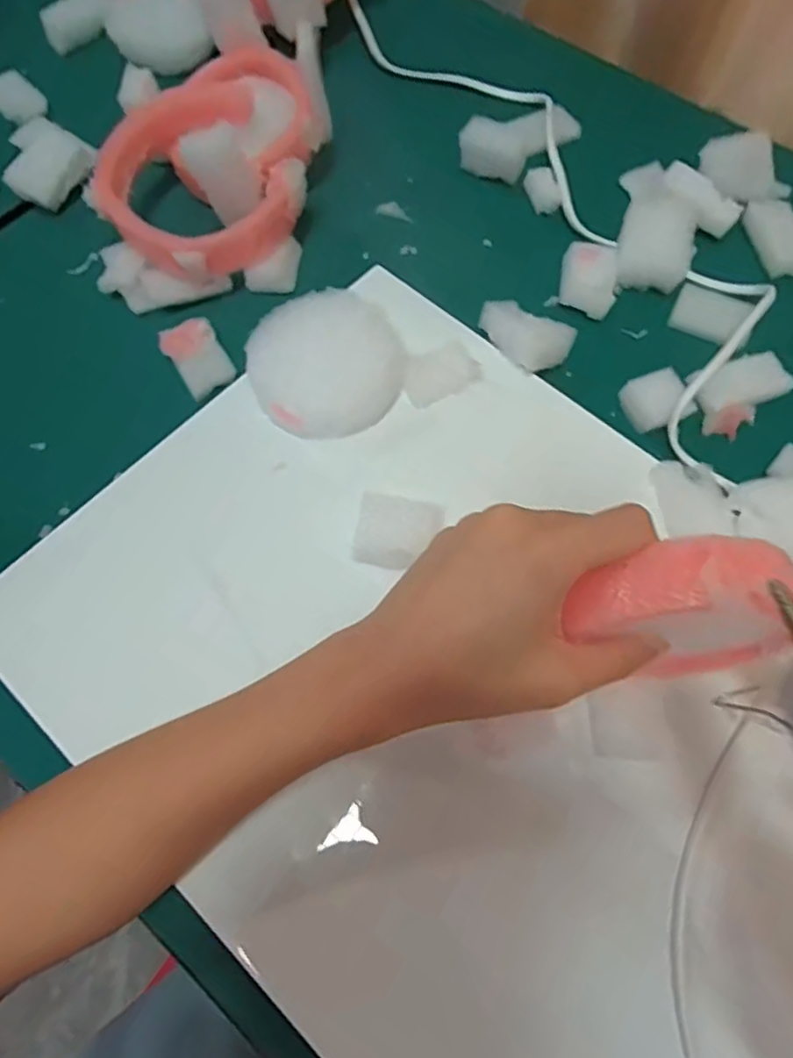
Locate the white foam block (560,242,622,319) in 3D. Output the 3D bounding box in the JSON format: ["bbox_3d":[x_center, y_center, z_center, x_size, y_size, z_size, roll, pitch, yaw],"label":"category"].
[{"bbox_3d":[0.117,-0.152,0.388,0.032,0.016,0.047,10,68,5],"label":"white foam block"}]

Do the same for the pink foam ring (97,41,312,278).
[{"bbox_3d":[-0.113,-0.223,0.398,0.113,0.052,0.170,6,68,3],"label":"pink foam ring"}]

